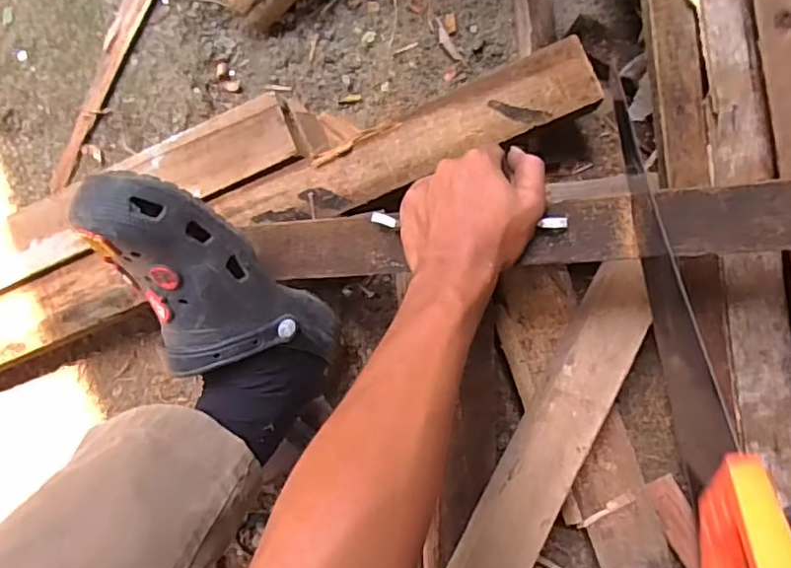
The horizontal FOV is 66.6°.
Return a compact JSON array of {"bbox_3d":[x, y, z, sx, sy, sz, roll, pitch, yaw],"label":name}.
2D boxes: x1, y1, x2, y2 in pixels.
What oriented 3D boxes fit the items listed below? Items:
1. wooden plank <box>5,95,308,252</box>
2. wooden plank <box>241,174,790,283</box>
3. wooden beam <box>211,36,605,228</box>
[{"bbox_3d":[-0.223,-0.093,0.557,0.271,0.035,0.060,-21,89,3],"label":"wooden plank"},{"bbox_3d":[0.188,-0.045,0.414,0.621,0.011,0.054,-3,90,15],"label":"wooden plank"},{"bbox_3d":[0.009,-0.116,0.525,0.332,0.026,0.058,-23,89,3],"label":"wooden beam"}]

